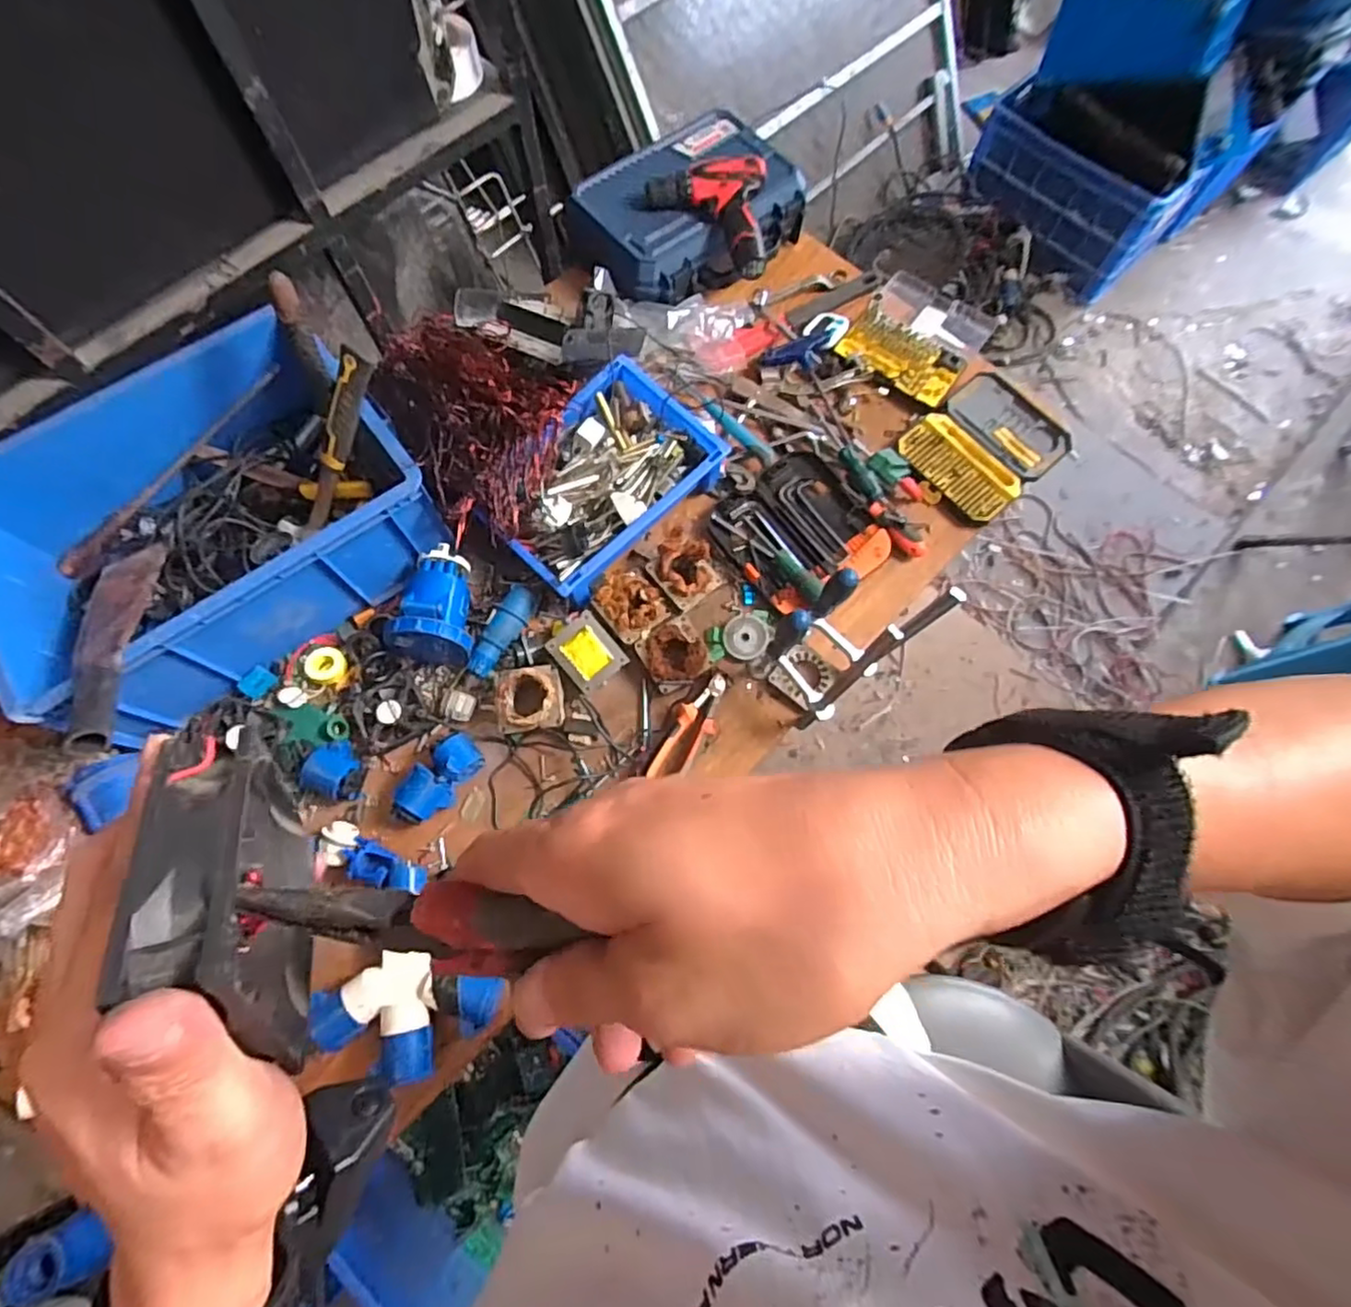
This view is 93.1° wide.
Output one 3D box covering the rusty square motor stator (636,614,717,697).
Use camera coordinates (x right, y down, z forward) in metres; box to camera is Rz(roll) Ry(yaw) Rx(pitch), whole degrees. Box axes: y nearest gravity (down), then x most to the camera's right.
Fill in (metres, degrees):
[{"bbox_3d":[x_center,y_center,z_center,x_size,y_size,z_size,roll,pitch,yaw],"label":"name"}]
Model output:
[{"bbox_3d":[0.000,0.002,0.853,0.083,0.036,0.082,-29,73,-11],"label":"rusty square motor stator"}]

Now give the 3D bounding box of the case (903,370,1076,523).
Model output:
[{"bbox_3d":[0.475,-0.318,0.986,0.226,0.035,0.182,-37,75,-13],"label":"case"}]

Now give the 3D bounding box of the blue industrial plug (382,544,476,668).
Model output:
[{"bbox_3d":[-0.312,-0.067,0.840,0.105,0.111,0.139,3,70,0],"label":"blue industrial plug"}]

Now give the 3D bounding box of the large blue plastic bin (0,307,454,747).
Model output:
[{"bbox_3d":[-0.596,-0.179,0.818,0.476,0.158,0.394,-36,74,-13],"label":"large blue plastic bin"}]

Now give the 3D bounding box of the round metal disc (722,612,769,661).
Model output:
[{"bbox_3d":[0.098,-0.023,0.880,0.060,0.007,0.062,-1,88,16],"label":"round metal disc"}]

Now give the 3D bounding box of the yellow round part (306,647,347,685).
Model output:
[{"bbox_3d":[-0.454,0.015,0.836,0.053,0.013,0.044,8,70,2],"label":"yellow round part"}]

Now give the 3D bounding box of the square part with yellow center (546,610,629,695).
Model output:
[{"bbox_3d":[-0.115,-0.001,0.826,0.075,0.026,0.087,-38,93,-5],"label":"square part with yellow center"}]

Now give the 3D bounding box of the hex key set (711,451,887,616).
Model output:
[{"bbox_3d":[0.177,-0.178,0.930,0.205,0.025,0.205,-32,73,-11],"label":"hex key set"}]

